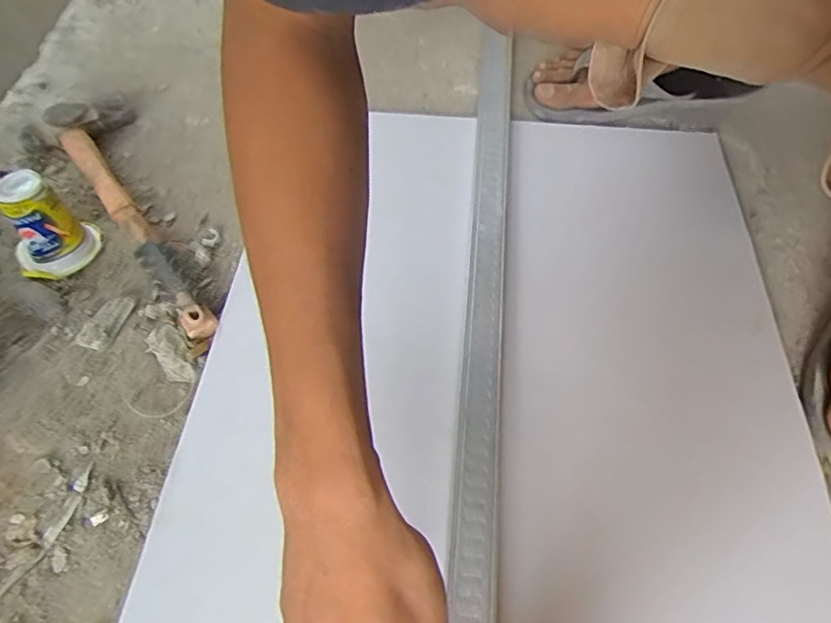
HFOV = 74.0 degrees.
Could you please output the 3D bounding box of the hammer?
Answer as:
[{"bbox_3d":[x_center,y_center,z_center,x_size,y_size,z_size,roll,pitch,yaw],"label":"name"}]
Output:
[{"bbox_3d":[-0.285,-0.108,0.556,0.088,0.054,0.356,-30,63,-16],"label":"hammer"}]

